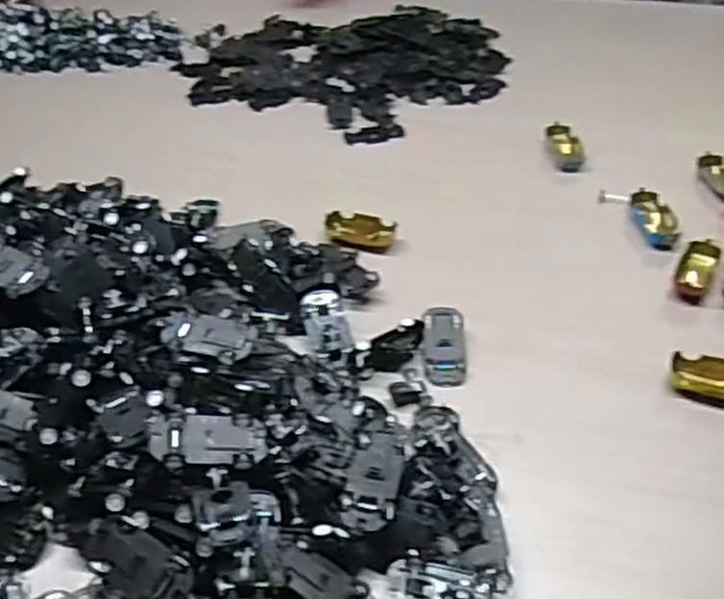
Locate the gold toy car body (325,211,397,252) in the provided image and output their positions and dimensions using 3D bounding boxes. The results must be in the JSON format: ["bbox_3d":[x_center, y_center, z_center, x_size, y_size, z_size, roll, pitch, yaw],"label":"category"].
[{"bbox_3d":[-0.002,-0.060,0.668,0.060,0.014,0.036,5,42,9],"label":"gold toy car body"}]

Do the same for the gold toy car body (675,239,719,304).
[{"bbox_3d":[0.272,-0.025,0.622,0.026,0.016,0.060,19,46,23],"label":"gold toy car body"}]

